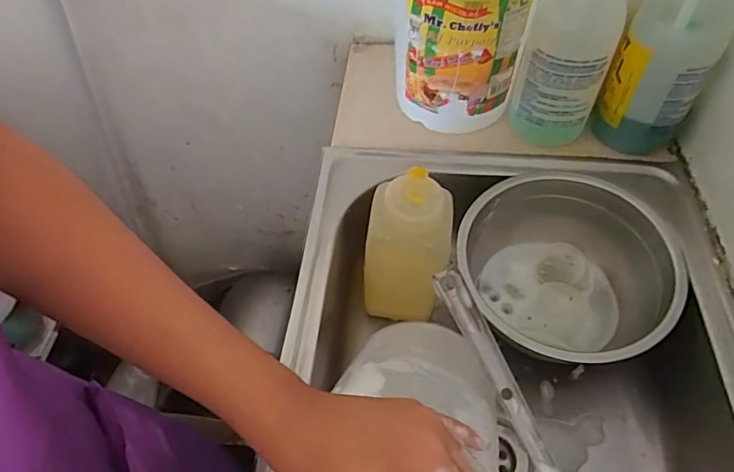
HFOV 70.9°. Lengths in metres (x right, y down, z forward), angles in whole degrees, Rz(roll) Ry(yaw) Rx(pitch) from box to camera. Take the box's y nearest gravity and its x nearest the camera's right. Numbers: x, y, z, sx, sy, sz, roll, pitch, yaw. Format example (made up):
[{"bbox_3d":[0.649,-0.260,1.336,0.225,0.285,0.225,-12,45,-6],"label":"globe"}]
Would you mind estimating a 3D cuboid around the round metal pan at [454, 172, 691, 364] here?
[{"bbox_3d":[0.214,0.049,0.556,0.196,0.115,0.210,-1,52,1],"label":"round metal pan"}]

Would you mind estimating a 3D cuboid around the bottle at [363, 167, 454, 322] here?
[{"bbox_3d":[0.038,0.013,0.509,0.078,0.192,0.052,3,53,4],"label":"bottle"}]

